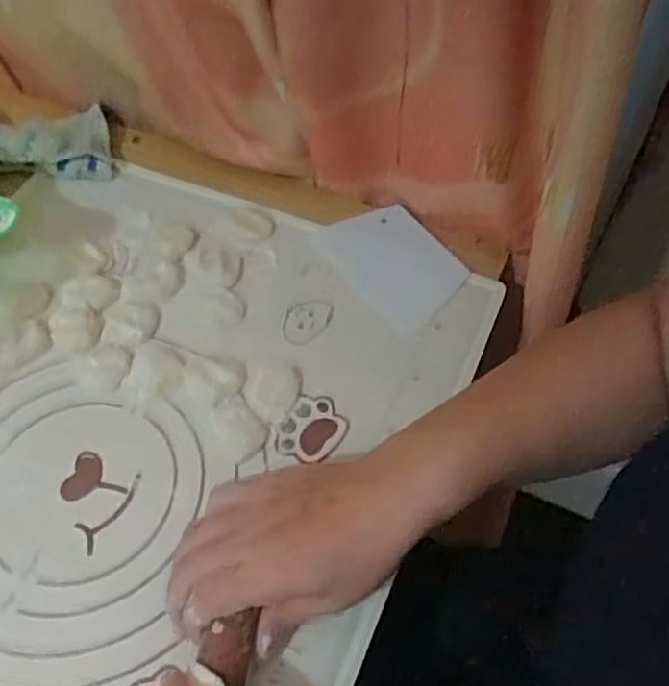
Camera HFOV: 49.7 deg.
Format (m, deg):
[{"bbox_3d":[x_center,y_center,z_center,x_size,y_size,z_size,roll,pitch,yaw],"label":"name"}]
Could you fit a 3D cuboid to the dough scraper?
[{"bbox_3d":[0.046,-0.065,0.560,0.083,0.007,0.112,-37,67,-22],"label":"dough scraper"}]

